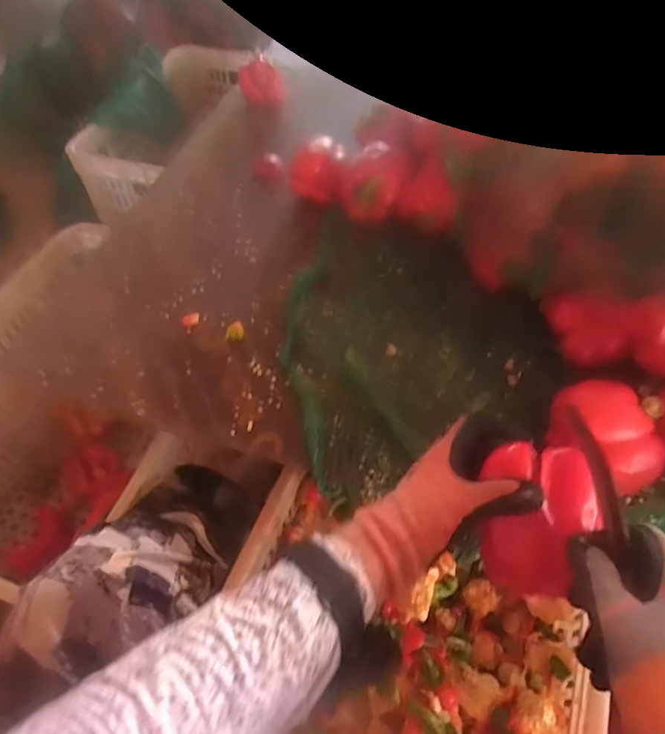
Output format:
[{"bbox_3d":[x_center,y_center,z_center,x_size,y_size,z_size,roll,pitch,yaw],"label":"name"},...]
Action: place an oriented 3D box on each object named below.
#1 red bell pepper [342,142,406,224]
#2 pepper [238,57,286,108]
[{"bbox_3d":[0.054,-0.247,0.693,0.084,0.079,0.075,4,53,2],"label":"red bell pepper"},{"bbox_3d":[-0.125,-0.499,0.901,0.076,0.060,0.063,-4,53,-4],"label":"pepper"}]

